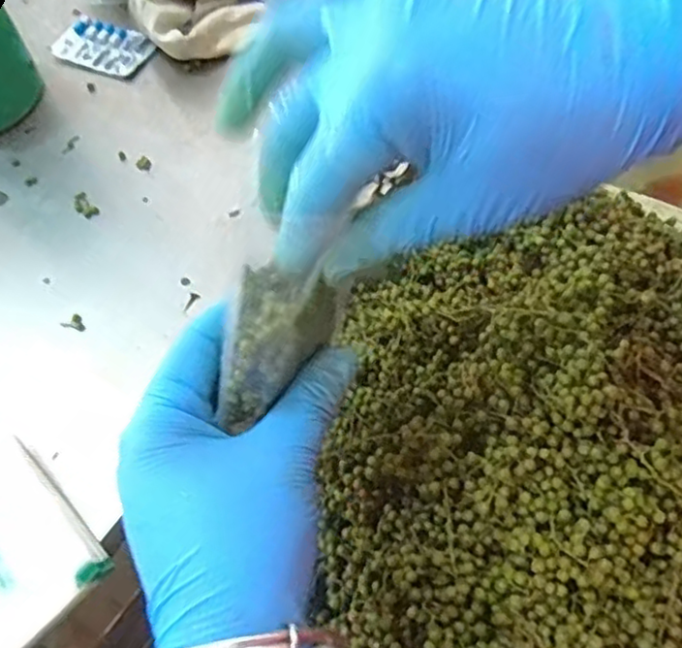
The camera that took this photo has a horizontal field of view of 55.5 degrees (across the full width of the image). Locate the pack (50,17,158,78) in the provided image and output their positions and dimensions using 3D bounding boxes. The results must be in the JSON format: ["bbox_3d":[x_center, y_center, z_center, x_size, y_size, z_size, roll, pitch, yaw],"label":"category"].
[{"bbox_3d":[-0.205,-0.239,0.560,0.082,0.010,0.051,20,64,15],"label":"pack"}]

